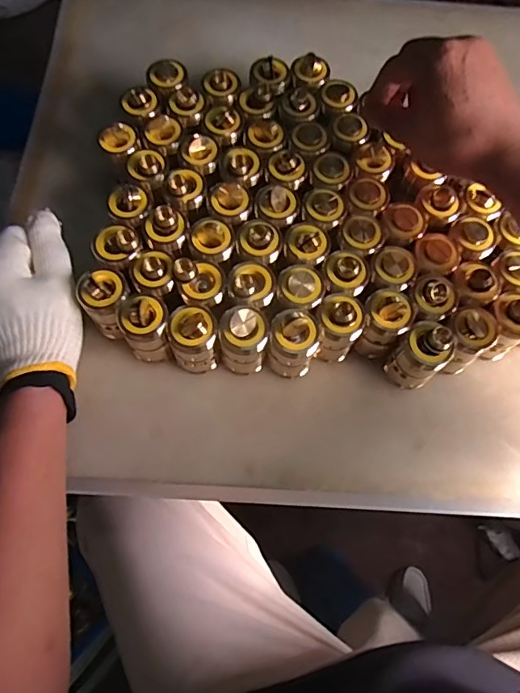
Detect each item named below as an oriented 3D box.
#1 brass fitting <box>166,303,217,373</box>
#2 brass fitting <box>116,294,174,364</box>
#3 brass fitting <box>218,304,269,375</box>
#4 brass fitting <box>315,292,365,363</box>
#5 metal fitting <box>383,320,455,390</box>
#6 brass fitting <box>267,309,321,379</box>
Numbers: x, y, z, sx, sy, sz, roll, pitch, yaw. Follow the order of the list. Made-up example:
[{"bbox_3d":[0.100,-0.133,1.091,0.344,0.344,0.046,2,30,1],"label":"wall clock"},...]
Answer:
[{"bbox_3d":[-0.054,-0.004,0.400,0.037,0.072,0.041,-23,72,-11],"label":"brass fitting"},{"bbox_3d":[-0.091,-0.014,0.398,0.036,0.072,0.031,-26,73,-12],"label":"brass fitting"},{"bbox_3d":[-0.013,-0.005,0.402,0.037,0.073,0.042,8,69,-1],"label":"brass fitting"},{"bbox_3d":[0.065,-0.016,0.411,0.035,0.071,0.037,1,70,-2],"label":"brass fitting"},{"bbox_3d":[0.129,0.008,0.399,0.034,0.070,0.038,-38,76,-15],"label":"metal fitting"},{"bbox_3d":[0.027,-0.001,0.399,0.039,0.072,0.035,-35,75,-14],"label":"brass fitting"}]

